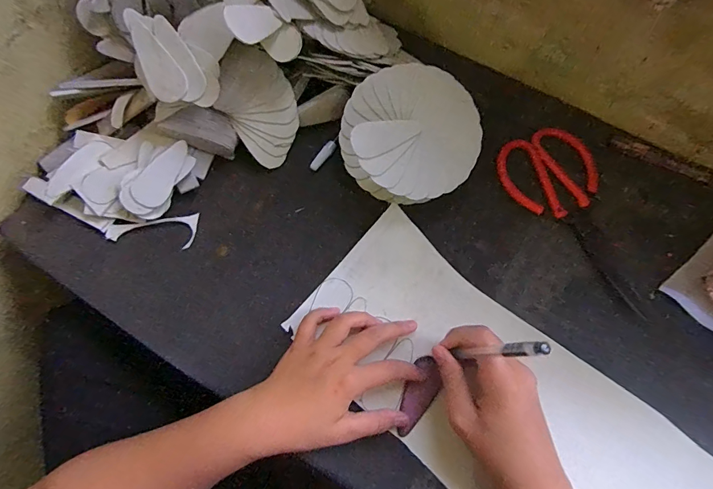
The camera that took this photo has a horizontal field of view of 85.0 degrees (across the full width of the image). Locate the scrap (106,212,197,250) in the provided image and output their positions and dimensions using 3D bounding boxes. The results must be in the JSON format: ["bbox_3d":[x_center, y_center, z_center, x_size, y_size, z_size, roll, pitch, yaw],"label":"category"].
[{"bbox_3d":[-0.199,-0.009,0.381,0.087,0.005,0.034,-11,72,-4],"label":"scrap"}]

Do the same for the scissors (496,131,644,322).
[{"bbox_3d":[0.232,-0.032,0.397,0.095,0.008,0.204,-29,75,-10],"label":"scissors"}]

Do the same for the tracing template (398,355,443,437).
[{"bbox_3d":[0.056,0.135,0.344,0.027,0.004,0.068,24,74,7],"label":"tracing template"}]

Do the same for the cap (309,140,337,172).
[{"bbox_3d":[-0.035,-0.095,0.415,0.011,0.006,0.038,35,75,10],"label":"cap"}]

